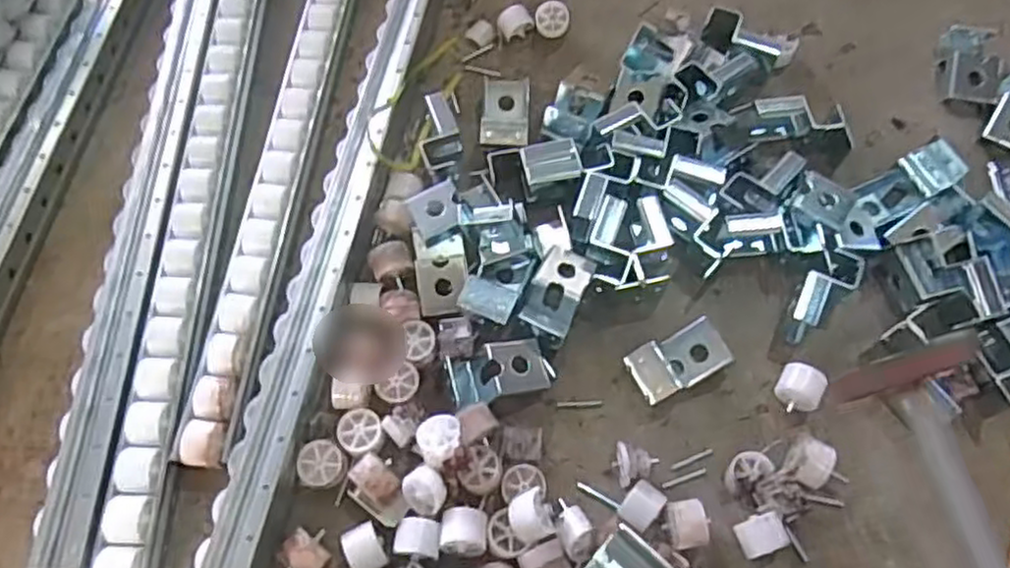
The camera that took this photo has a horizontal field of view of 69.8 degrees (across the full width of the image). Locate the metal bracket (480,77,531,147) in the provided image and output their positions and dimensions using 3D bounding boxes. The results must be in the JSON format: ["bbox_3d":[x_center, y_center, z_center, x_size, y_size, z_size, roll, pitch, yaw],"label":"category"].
[{"bbox_3d":[0.001,-0.163,0.698,0.045,0.022,0.091,1,51,1],"label":"metal bracket"}]

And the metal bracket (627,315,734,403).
[{"bbox_3d":[0.145,0.064,0.604,0.082,0.030,0.044,-26,67,-12],"label":"metal bracket"}]

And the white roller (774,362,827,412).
[{"bbox_3d":[0.242,0.086,0.598,0.034,0.026,0.038,23,67,10],"label":"white roller"}]

